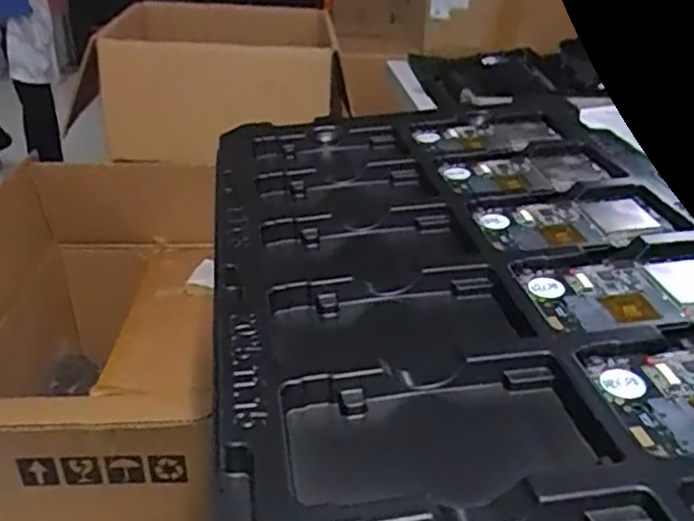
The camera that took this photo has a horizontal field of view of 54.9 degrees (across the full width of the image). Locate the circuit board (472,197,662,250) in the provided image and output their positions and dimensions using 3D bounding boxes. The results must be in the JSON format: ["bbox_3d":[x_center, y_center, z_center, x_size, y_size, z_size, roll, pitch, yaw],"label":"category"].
[{"bbox_3d":[0.150,-0.027,0.451,0.117,0.006,0.064,-3,31,-9],"label":"circuit board"}]

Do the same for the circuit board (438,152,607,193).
[{"bbox_3d":[0.138,-0.070,0.523,0.123,0.005,0.067,-1,30,-4],"label":"circuit board"}]

